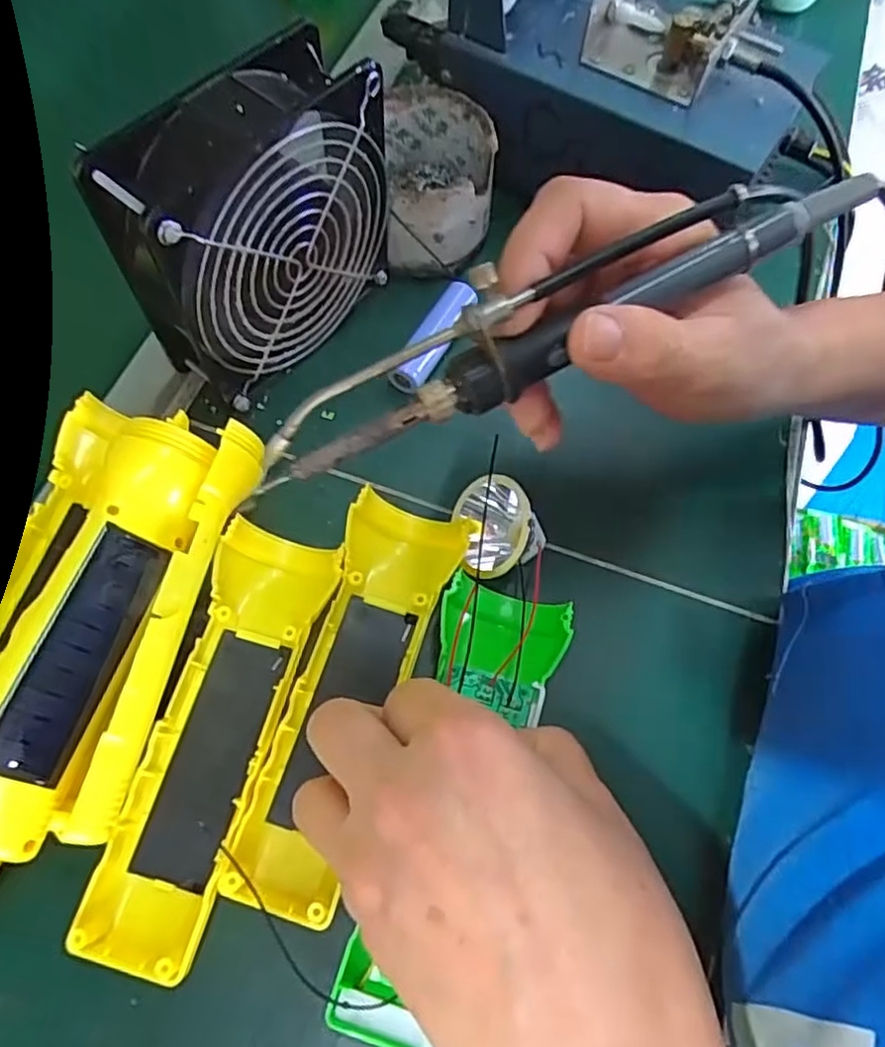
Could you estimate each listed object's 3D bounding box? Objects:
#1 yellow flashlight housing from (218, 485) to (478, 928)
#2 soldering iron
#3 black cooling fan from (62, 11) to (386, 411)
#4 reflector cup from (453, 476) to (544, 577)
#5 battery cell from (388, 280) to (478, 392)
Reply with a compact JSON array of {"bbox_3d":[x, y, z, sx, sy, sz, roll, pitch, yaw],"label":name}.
[{"bbox_3d":[-0.037,0.066,0.265,0.048,0.032,0.163,19,68,6],"label":"yellow flashlight housing"},{"bbox_3d":[0.035,-0.063,0.193,0.208,0.027,0.023,-26,69,-2],"label":"soldering iron"},{"bbox_3d":[-0.080,-0.121,0.286,0.042,0.124,0.125,40,70,14],"label":"black cooling fan"},{"bbox_3d":[0.019,0.003,0.284,0.039,0.034,0.042,-40,74,-18],"label":"reflector cup"},{"bbox_3d":[-0.006,-0.094,0.336,0.023,0.022,0.067,25,67,8],"label":"battery cell"}]

